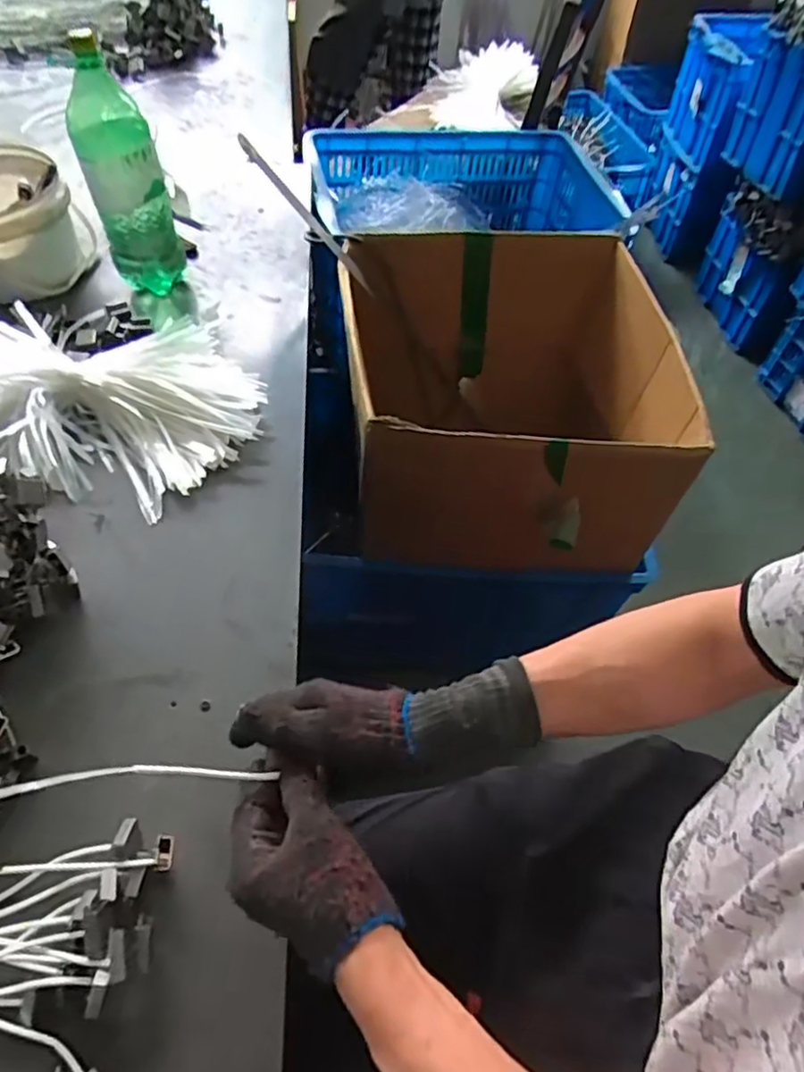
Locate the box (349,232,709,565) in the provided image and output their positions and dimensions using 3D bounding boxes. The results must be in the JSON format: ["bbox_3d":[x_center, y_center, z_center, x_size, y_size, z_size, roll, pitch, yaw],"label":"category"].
[{"bbox_3d":[0.176,-0.196,1.088,0.555,0.364,0.508,4,54,0],"label":"box"}]

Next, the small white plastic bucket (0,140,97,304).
[{"bbox_3d":[-0.592,-0.451,0.978,0.201,0.154,0.209,1,54,-2],"label":"small white plastic bucket"}]

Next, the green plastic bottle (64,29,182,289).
[{"bbox_3d":[-0.369,-0.465,0.889,0.098,0.303,0.095,-21,58,-17],"label":"green plastic bottle"}]

